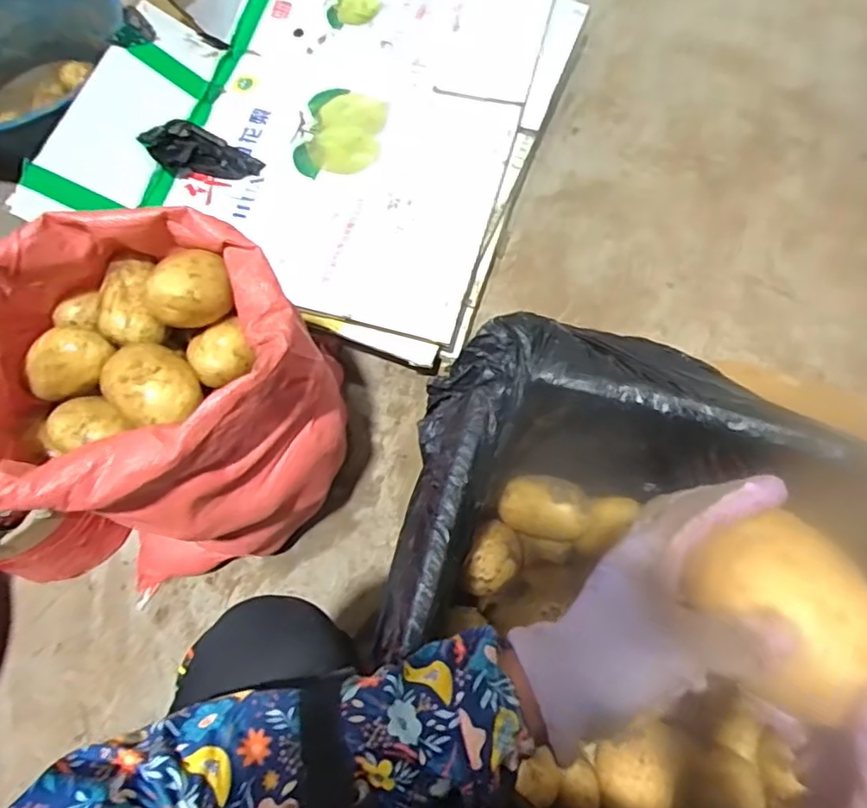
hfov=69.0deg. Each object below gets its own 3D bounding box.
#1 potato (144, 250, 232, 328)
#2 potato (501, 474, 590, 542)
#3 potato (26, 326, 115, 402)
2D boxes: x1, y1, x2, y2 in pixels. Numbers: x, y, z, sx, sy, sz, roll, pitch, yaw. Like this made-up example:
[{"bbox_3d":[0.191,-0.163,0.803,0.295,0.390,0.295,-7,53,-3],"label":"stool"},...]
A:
[{"bbox_3d":[-0.226,-0.106,0.584,0.075,0.049,0.059,-38,71,-11],"label":"potato"},{"bbox_3d":[0.118,0.109,0.670,0.087,0.042,0.064,14,70,9],"label":"potato"},{"bbox_3d":[-0.343,-0.038,0.598,0.078,0.058,0.057,6,69,6],"label":"potato"}]

